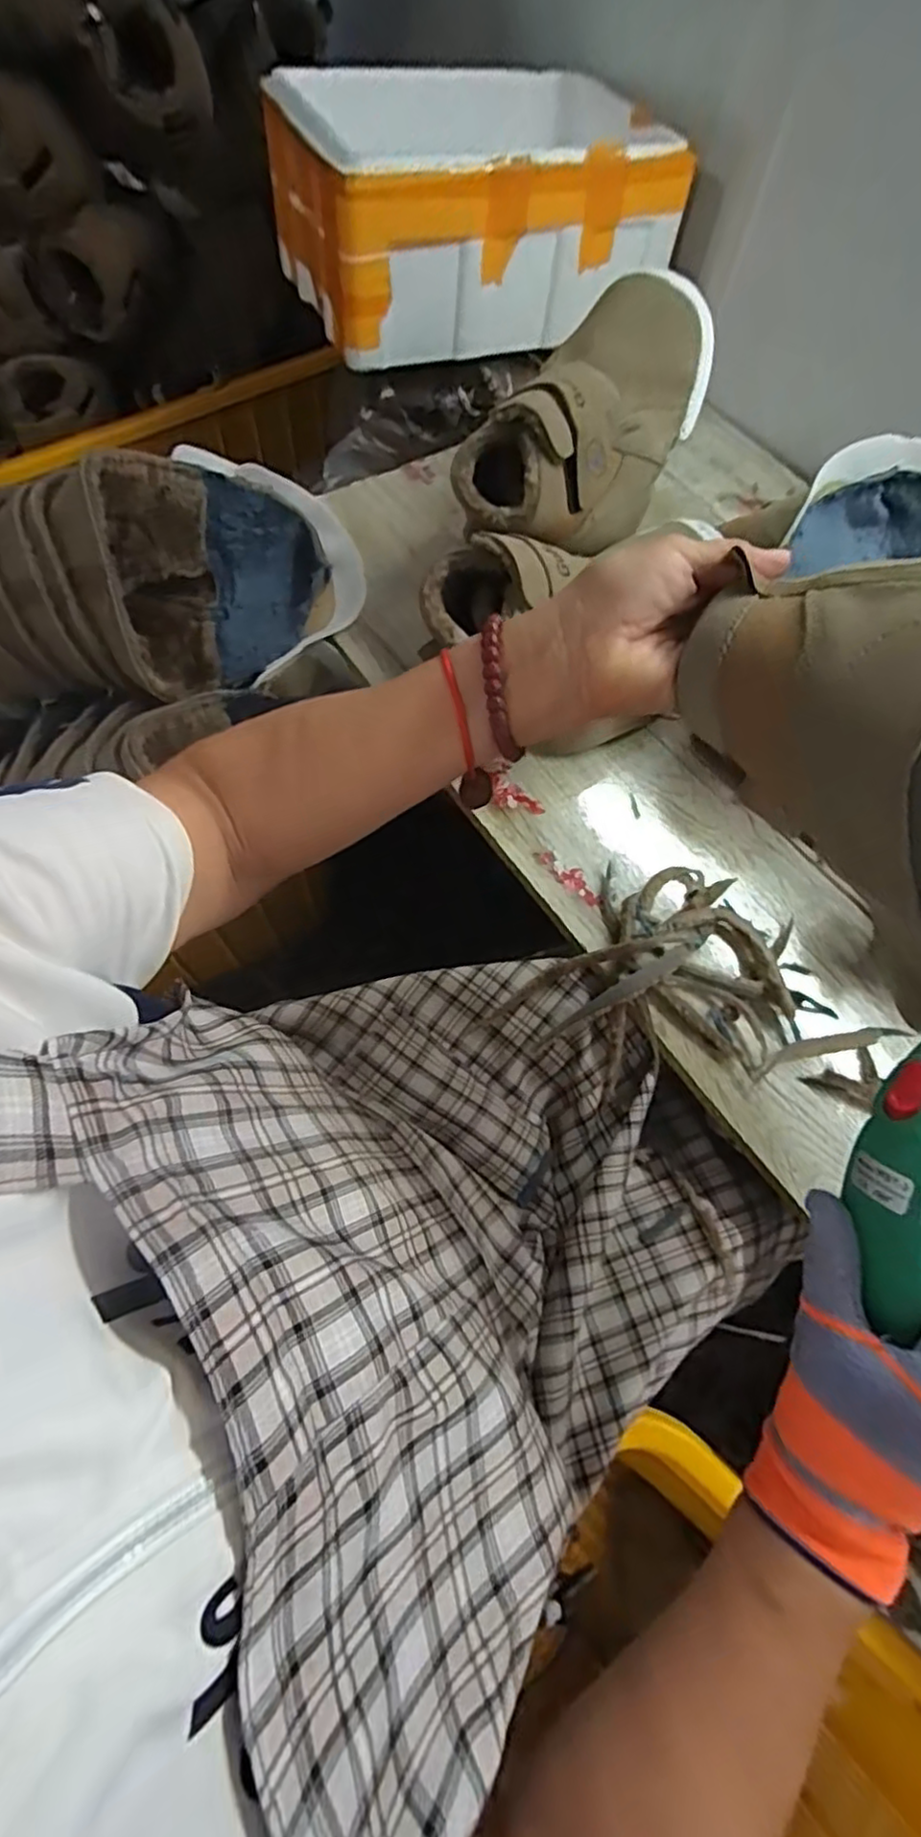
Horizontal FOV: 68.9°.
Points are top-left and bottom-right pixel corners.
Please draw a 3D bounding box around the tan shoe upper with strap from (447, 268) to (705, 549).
[{"bbox_3d":[0.109,-0.422,0.567,0.146,0.089,0.263,28,67,10],"label":"tan shoe upper with strap"}]

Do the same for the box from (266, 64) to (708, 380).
[{"bbox_3d":[0.016,-0.823,0.774,0.411,0.149,0.296,-20,68,-12],"label":"box"}]

